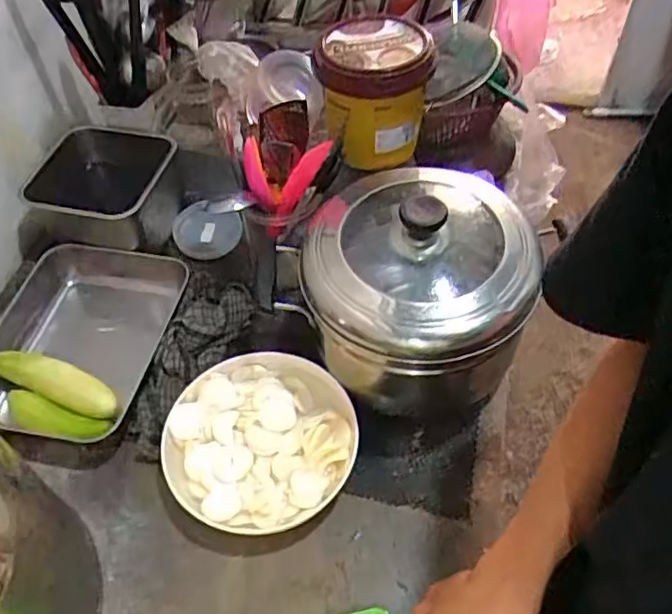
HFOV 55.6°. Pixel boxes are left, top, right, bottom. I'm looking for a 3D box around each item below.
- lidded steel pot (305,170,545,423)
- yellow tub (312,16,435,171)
[{"bbox_3d":[0.077,-0.022,0.630,0.194,0.191,0.198,-1,51,2],"label":"lidded steel pot"},{"bbox_3d":[0.041,-0.227,0.696,0.116,0.128,0.118,-1,51,2],"label":"yellow tub"}]

